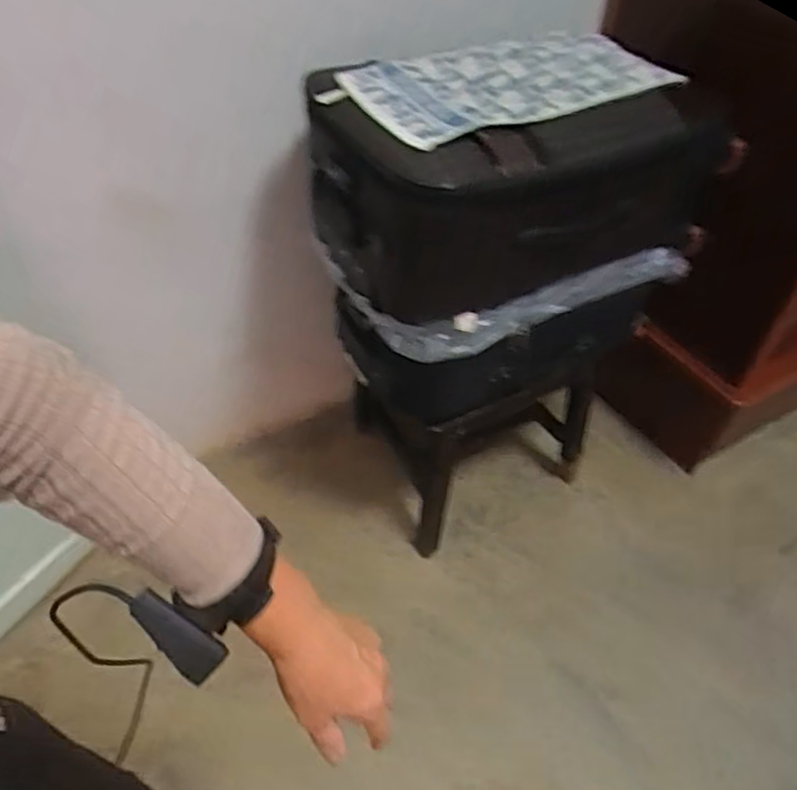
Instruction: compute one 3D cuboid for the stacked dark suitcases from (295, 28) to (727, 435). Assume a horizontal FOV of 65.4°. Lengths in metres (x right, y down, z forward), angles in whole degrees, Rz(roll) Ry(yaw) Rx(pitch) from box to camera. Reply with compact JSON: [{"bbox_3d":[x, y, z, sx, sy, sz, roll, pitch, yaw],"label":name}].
[{"bbox_3d":[0.174,-0.235,0.990,0.526,0.503,0.314,-20,50,-19],"label":"stacked dark suitcases"}]

